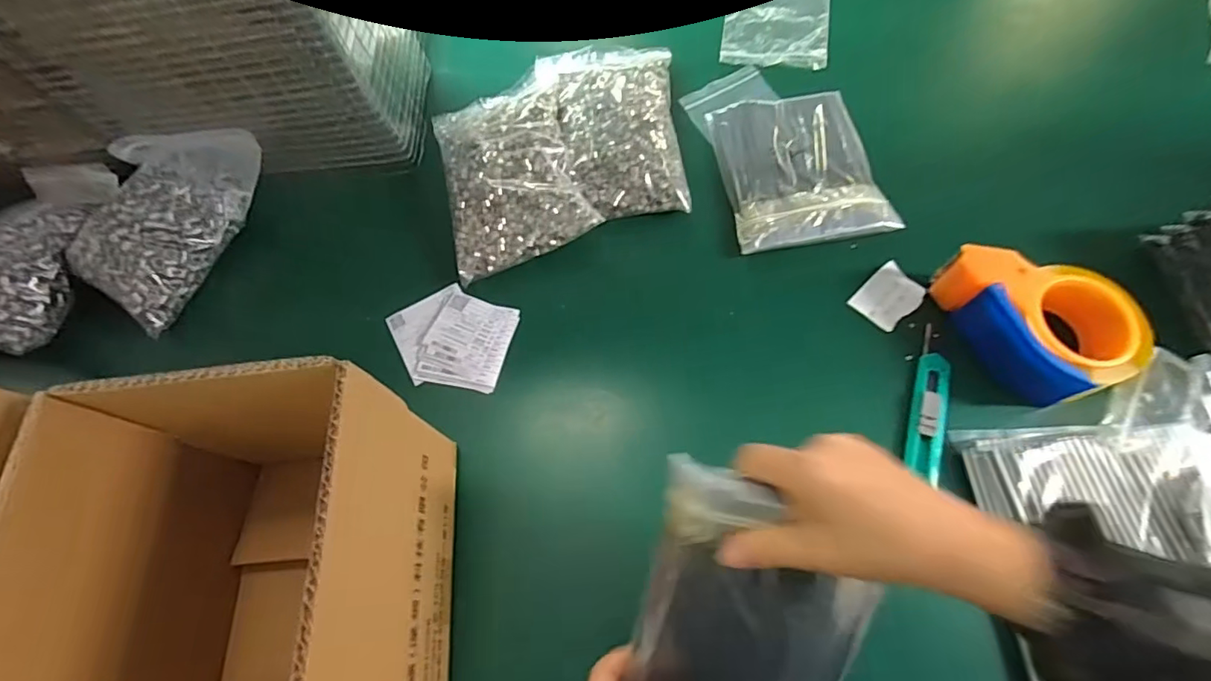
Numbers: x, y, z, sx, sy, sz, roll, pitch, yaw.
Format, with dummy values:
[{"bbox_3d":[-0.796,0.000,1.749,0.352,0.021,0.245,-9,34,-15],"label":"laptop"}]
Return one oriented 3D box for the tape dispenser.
[{"bbox_3d":[0.355,-0.019,0.429,0.110,0.061,0.132,-15,66,-4],"label":"tape dispenser"}]

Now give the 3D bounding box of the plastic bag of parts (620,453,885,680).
[{"bbox_3d":[0.091,0.164,0.311,0.133,0.027,0.178,8,106,-3],"label":"plastic bag of parts"}]

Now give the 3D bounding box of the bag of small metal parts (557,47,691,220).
[{"bbox_3d":[0.014,-0.232,0.562,0.122,0.039,0.216,-4,66,1],"label":"bag of small metal parts"}]

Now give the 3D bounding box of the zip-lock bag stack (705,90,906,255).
[{"bbox_3d":[0.194,-0.179,0.538,0.149,0.023,0.185,-9,66,-1],"label":"zip-lock bag stack"}]

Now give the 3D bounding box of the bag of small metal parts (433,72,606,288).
[{"bbox_3d":[-0.100,-0.178,0.545,0.135,0.050,0.213,-16,66,-4],"label":"bag of small metal parts"}]

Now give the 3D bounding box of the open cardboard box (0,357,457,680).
[{"bbox_3d":[-0.208,0.162,0.317,0.179,0.178,0.277,-5,66,0],"label":"open cardboard box"}]

